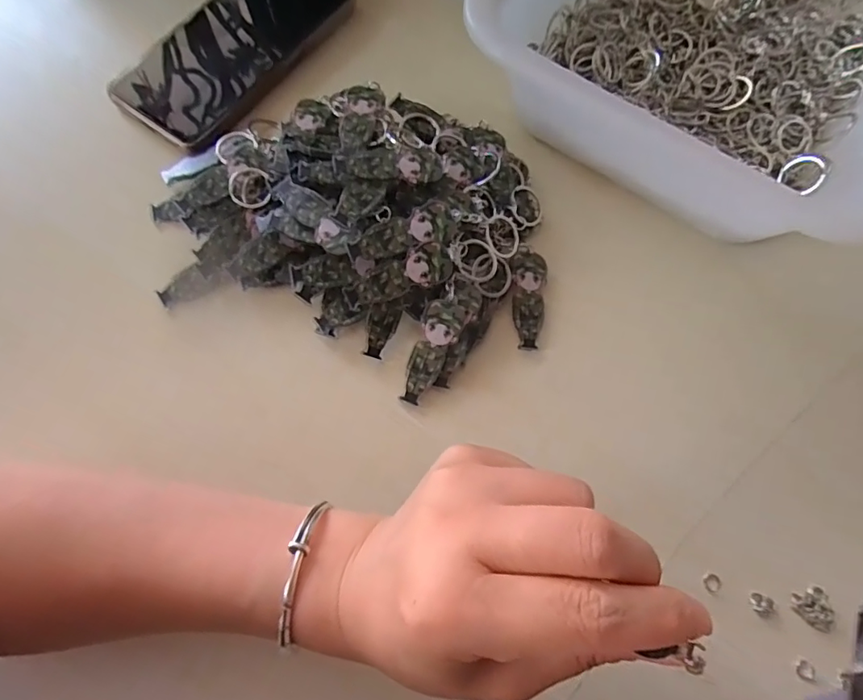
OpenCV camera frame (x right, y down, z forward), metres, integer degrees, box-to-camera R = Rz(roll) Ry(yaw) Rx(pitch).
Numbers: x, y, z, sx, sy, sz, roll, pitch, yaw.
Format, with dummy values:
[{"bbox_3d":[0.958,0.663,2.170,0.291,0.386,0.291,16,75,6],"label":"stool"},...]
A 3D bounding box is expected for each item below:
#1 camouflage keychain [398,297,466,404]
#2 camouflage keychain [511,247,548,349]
[{"bbox_3d":[-0.001,0.001,0.283,0.021,0.004,0.059,23,89,6],"label":"camouflage keychain"},{"bbox_3d":[0.056,-0.030,0.302,0.021,0.006,0.060,7,71,1],"label":"camouflage keychain"}]

